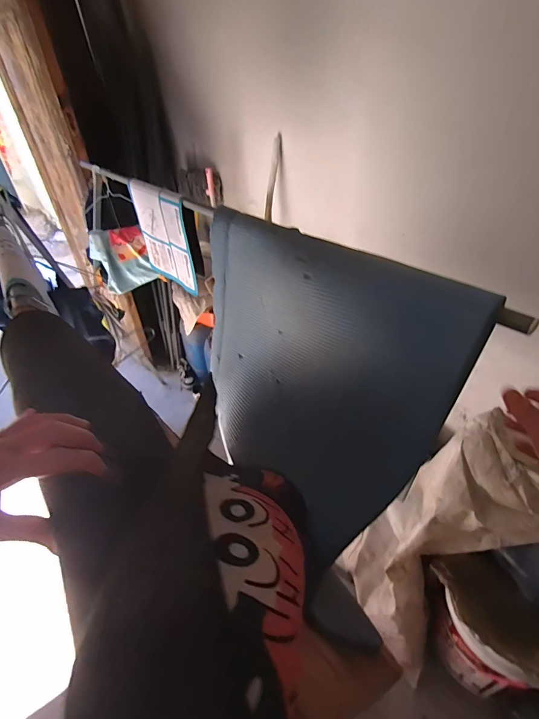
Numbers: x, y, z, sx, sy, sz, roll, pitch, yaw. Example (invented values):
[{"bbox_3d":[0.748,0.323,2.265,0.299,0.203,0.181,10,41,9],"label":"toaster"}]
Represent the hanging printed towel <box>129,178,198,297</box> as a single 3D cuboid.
[{"bbox_3d":[-0.359,-0.409,1.196,0.048,0.303,0.351,-27,41,-27],"label":"hanging printed towel"}]

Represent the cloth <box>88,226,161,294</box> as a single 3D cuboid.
[{"bbox_3d":[-0.633,-0.435,1.565,0.228,0.265,0.083,-30,43,-30],"label":"cloth"}]

